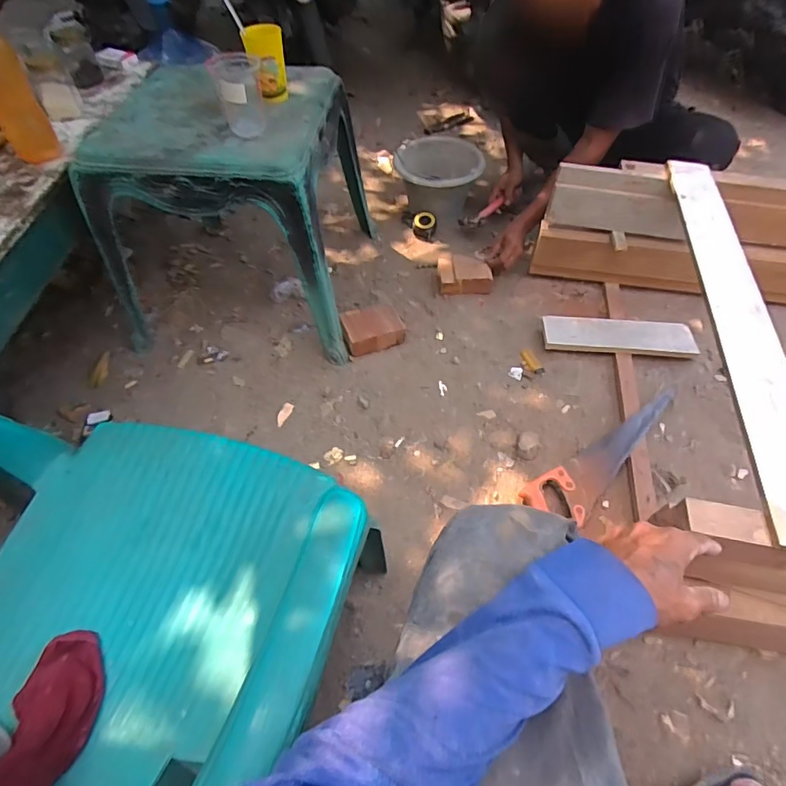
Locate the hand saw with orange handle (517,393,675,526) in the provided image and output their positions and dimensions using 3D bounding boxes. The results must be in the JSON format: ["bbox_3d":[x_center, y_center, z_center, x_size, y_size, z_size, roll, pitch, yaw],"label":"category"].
[{"bbox_3d":[0.454,0.132,0.971,0.440,0.037,0.114,-27,58,-19],"label":"hand saw with orange handle"}]

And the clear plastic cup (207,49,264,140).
[{"bbox_3d":[-0.257,-0.510,0.830,0.083,0.113,0.078,0,53,0],"label":"clear plastic cup"}]

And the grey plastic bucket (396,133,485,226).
[{"bbox_3d":[0.135,-0.627,1.416,0.244,0.150,0.212,9,53,6],"label":"grey plastic bucket"}]

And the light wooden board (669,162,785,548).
[{"bbox_3d":[0.569,-0.151,0.798,0.090,0.022,0.846,8,53,6],"label":"light wooden board"}]

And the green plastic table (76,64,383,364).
[{"bbox_3d":[-0.341,-0.411,1.111,0.533,0.461,0.491,0,53,0],"label":"green plastic table"}]

